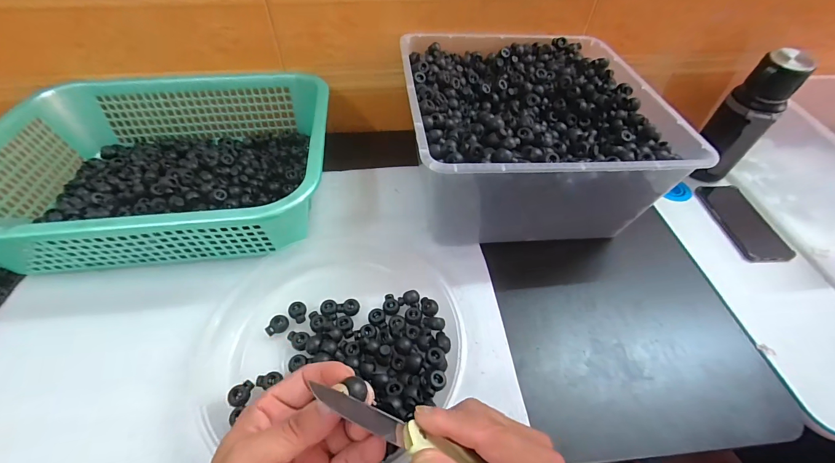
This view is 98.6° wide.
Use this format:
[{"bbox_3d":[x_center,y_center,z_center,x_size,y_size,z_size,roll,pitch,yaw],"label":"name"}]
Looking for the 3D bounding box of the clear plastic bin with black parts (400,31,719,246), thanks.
[{"bbox_3d":[0.133,-0.126,0.480,0.289,0.150,0.297,-4,51,-5],"label":"clear plastic bin with black parts"}]

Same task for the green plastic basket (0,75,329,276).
[{"bbox_3d":[-0.304,-0.082,0.458,0.381,0.109,0.281,-4,51,-6],"label":"green plastic basket"}]

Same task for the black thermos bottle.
[{"bbox_3d":[0.549,-0.184,0.615,0.075,0.227,0.065,36,58,24],"label":"black thermos bottle"}]

